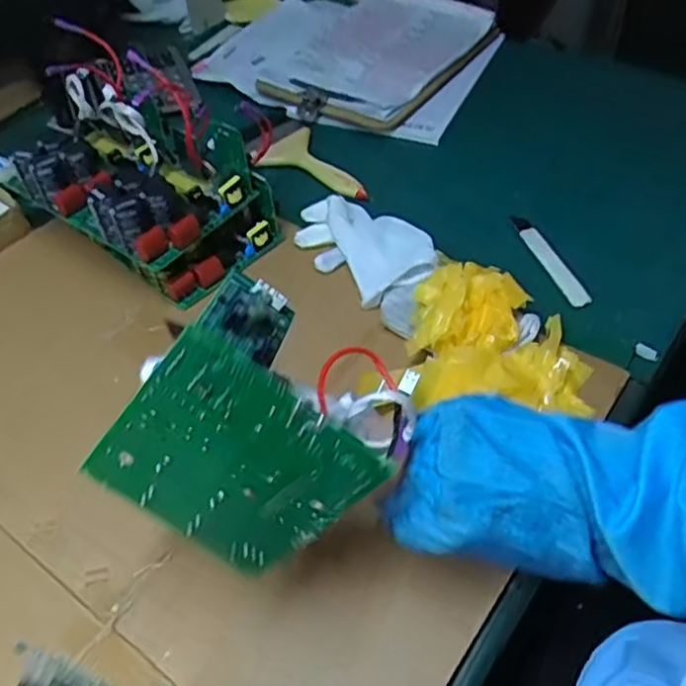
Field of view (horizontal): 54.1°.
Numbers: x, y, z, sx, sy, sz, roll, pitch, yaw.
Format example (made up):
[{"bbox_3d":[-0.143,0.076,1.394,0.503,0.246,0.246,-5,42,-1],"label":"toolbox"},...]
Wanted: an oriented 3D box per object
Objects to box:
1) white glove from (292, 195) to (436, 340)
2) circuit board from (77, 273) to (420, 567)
[{"bbox_3d":[0.027,-0.093,0.648,0.090,0.040,0.206,-32,55,-19],"label":"white glove"},{"bbox_3d":[-0.051,0.046,0.373,0.123,0.141,0.065,34,34,-10],"label":"circuit board"}]

